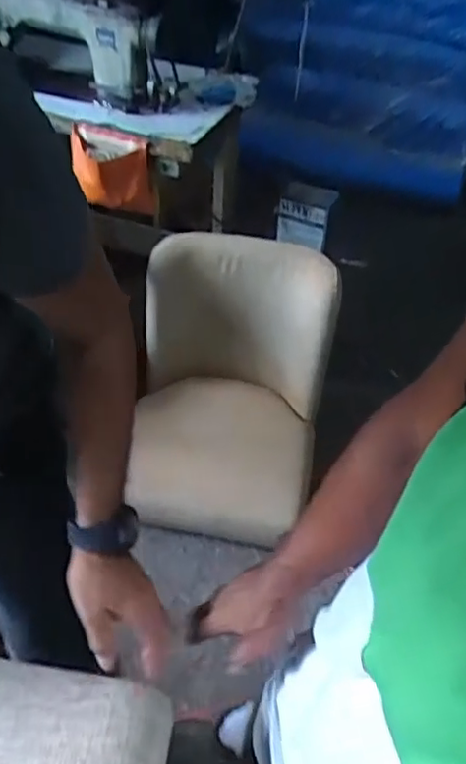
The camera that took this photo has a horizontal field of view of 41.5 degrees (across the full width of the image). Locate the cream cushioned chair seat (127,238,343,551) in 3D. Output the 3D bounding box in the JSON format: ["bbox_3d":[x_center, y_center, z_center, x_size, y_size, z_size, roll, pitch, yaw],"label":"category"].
[{"bbox_3d":[0.005,0.016,1.561,0.489,0.526,0.547,4,46,-1],"label":"cream cushioned chair seat"}]

